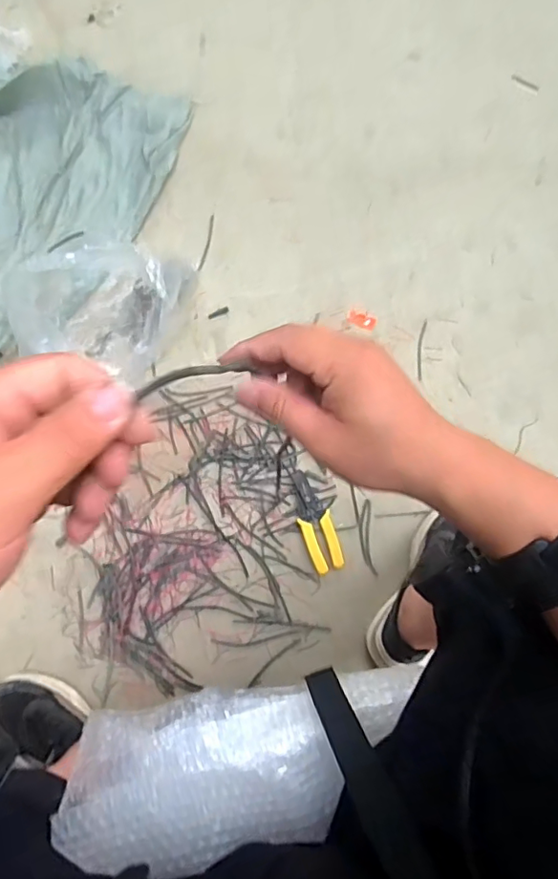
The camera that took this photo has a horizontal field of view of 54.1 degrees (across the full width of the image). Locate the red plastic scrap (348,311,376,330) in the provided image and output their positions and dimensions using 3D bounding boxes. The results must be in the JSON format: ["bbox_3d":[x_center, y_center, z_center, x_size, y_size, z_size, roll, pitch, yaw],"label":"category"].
[{"bbox_3d":[0.143,-0.208,0.952,0.052,0.009,0.027,26,74,8],"label":"red plastic scrap"}]

